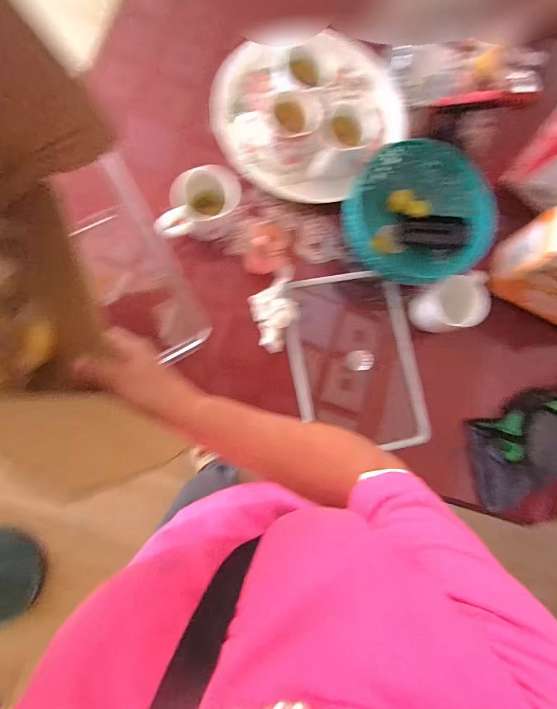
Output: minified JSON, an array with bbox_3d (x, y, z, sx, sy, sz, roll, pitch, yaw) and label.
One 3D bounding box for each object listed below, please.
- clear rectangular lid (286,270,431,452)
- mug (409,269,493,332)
[{"bbox_3d":[0.122,0.013,0.566,0.204,0.021,0.285,-8,85,-8],"label":"clear rectangular lid"},{"bbox_3d":[0.267,-0.076,0.555,0.089,0.084,0.074,-13,85,-8],"label":"mug"}]

